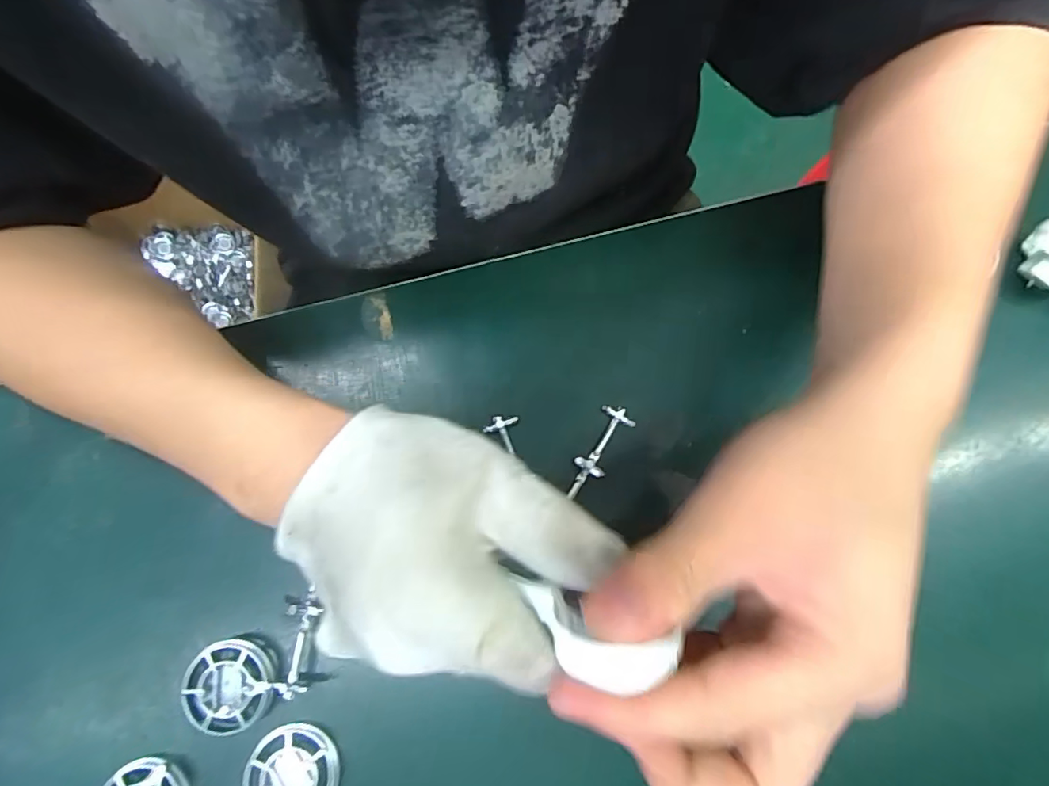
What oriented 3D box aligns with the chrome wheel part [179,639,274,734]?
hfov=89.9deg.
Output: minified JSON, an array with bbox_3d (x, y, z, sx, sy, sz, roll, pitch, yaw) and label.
[{"bbox_3d":[-0.136,0.133,0.239,0.040,0.007,0.038,0,75,1],"label":"chrome wheel part"}]

